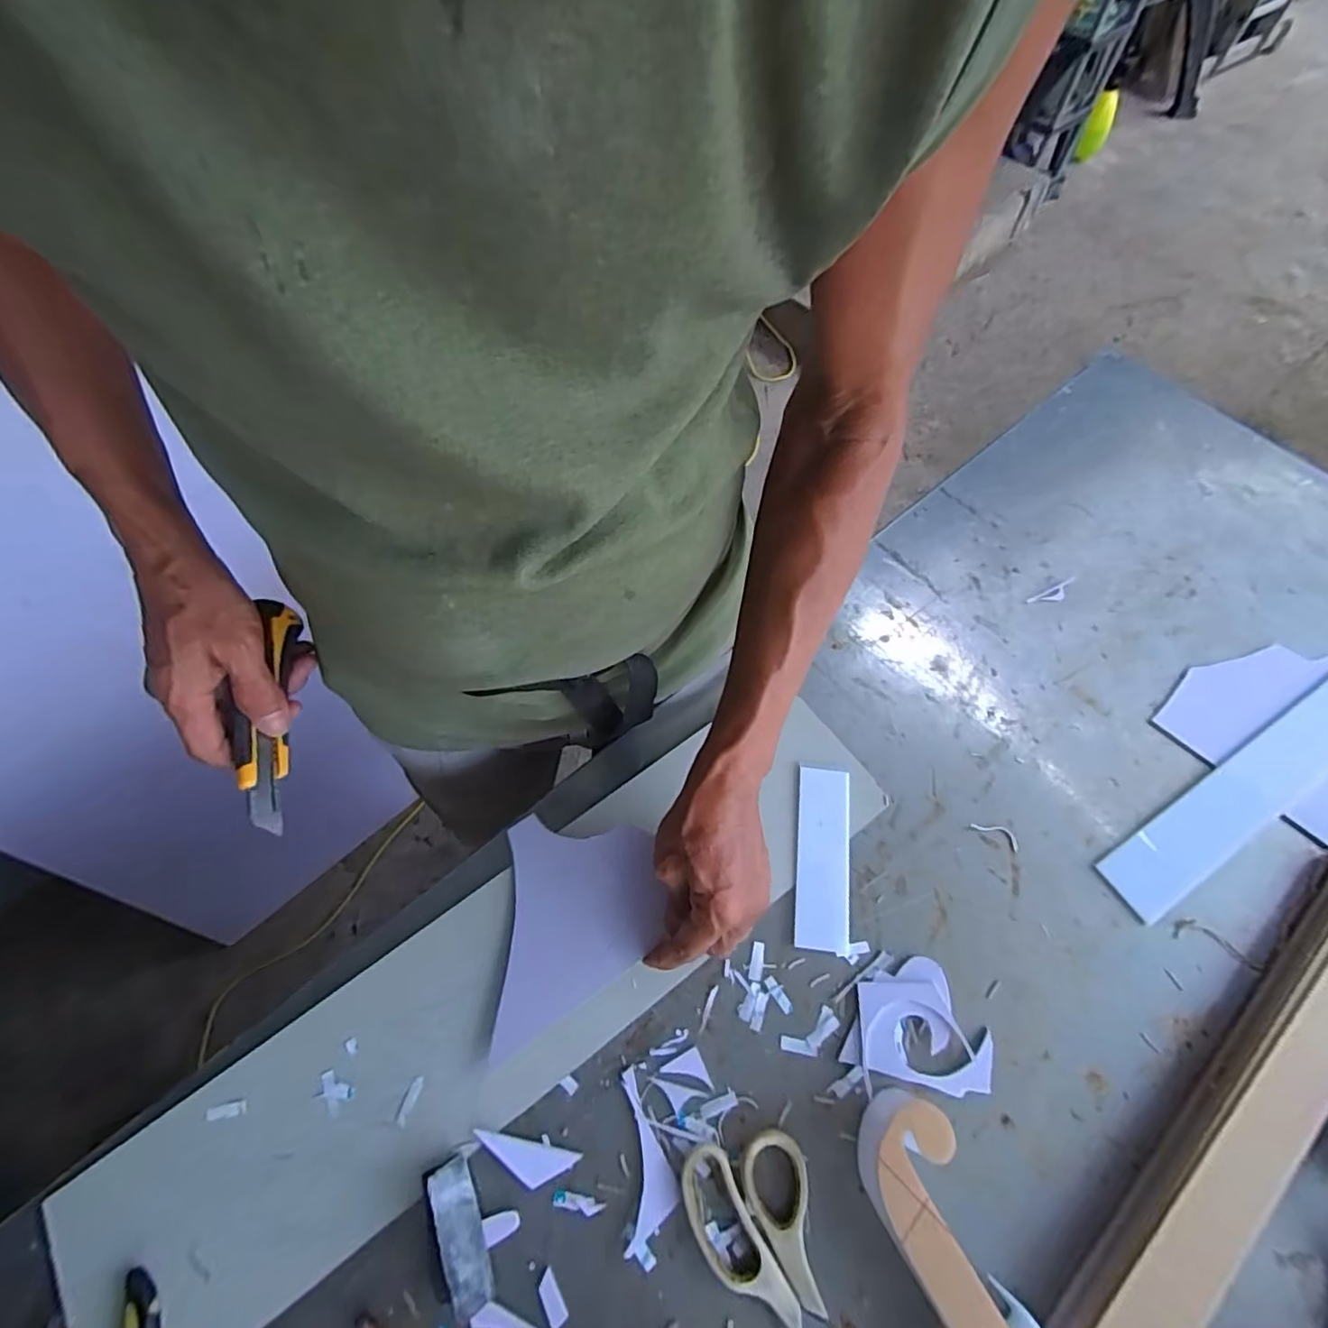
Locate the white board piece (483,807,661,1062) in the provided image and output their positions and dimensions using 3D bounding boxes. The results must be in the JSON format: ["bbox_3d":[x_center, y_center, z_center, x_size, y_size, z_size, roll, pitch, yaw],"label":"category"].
[{"bbox_3d":[-0.060,0.190,0.436,0.114,0.008,0.146,-4,65,3],"label":"white board piece"}]

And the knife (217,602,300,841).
[{"bbox_3d":[-0.269,0.031,0.403,0.020,0.032,0.160,-26,61,28],"label":"knife"}]

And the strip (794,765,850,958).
[{"bbox_3d":[0.122,0.147,0.462,0.041,0.006,0.132,7,65,4],"label":"strip"}]

